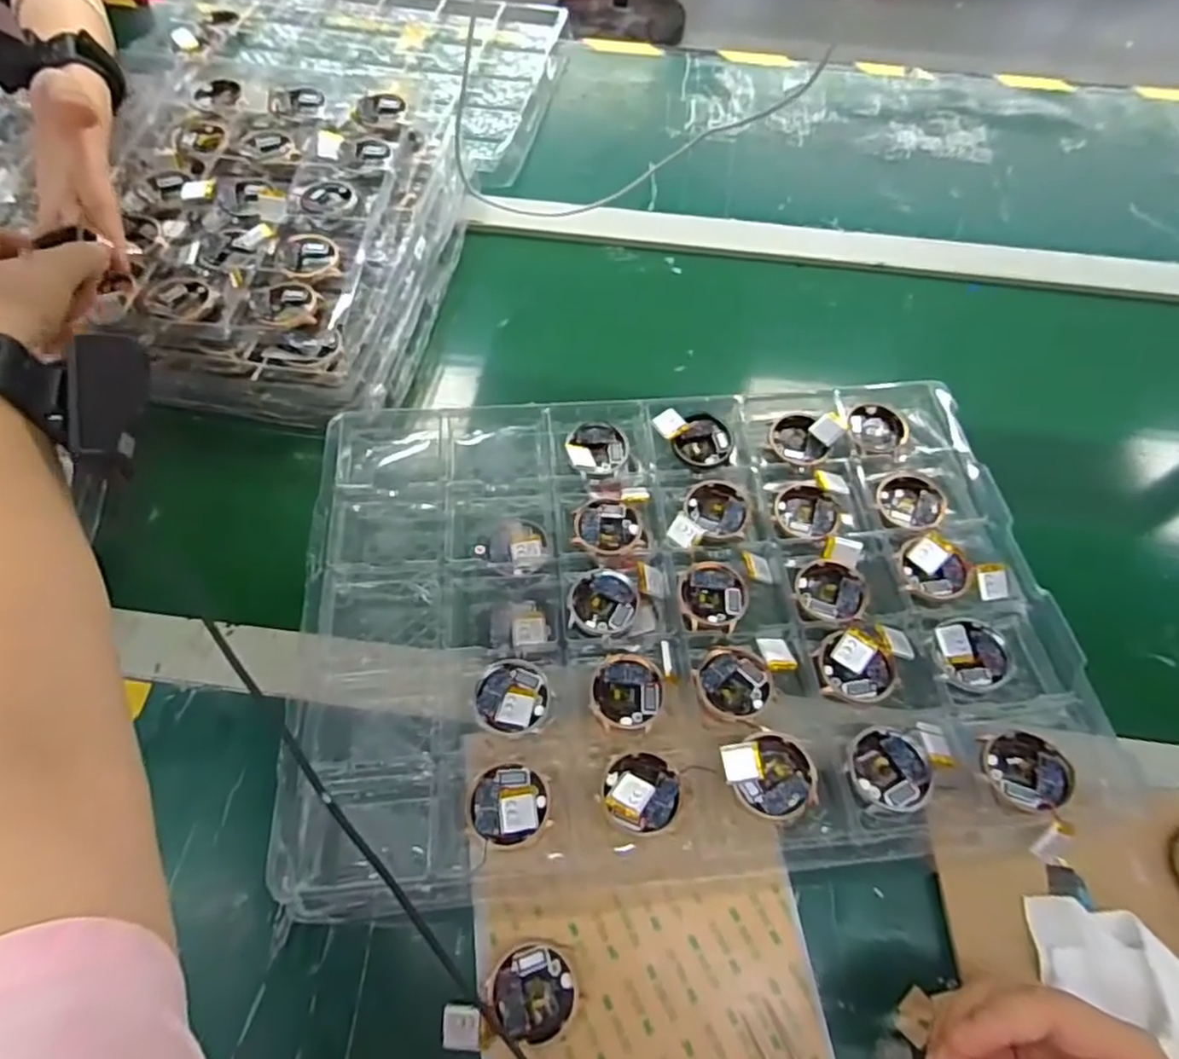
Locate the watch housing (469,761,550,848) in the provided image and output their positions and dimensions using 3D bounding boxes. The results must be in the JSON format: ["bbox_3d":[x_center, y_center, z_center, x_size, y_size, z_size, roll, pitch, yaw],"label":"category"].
[{"bbox_3d":[-0.042,0.144,0.352,0.041,0.005,0.040,0,61,-1],"label":"watch housing"}]

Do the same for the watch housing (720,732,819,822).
[{"bbox_3d":[0.097,0.134,0.360,0.045,0.016,0.043,1,61,-1],"label":"watch housing"}]

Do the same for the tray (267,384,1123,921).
[{"bbox_3d":[0.051,0.041,0.424,0.436,0.044,0.313,-3,61,-3],"label":"tray"}]

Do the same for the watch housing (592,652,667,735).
[{"bbox_3d":[0.022,0.094,0.387,0.040,0.006,0.043,1,61,-1],"label":"watch housing"}]

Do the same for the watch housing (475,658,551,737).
[{"bbox_3d":[-0.044,0.097,0.386,0.041,0.009,0.044,1,61,-1],"label":"watch housing"}]

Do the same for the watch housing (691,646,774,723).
[{"bbox_3d":[0.084,0.090,0.390,0.043,0.005,0.043,1,61,-1],"label":"watch housing"}]

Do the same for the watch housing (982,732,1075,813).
[{"bbox_3d":[0.235,0.130,0.357,0.043,0.008,0.039,-2,61,-3],"label":"watch housing"}]

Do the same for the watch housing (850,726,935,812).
[{"bbox_3d":[0.164,0.130,0.365,0.043,0.012,0.042,1,61,-1],"label":"watch housing"}]

